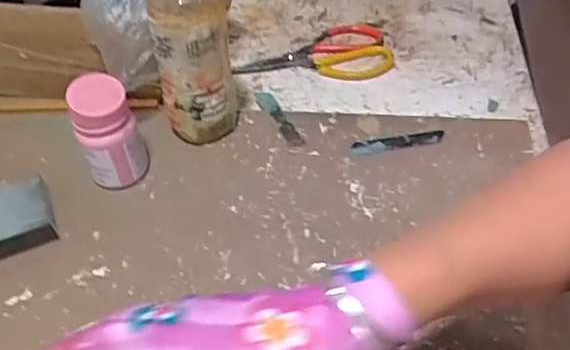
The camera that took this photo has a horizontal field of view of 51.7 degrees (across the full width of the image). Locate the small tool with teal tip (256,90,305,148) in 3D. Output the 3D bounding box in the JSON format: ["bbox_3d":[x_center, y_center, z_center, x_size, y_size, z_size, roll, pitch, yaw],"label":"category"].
[{"bbox_3d":[-0.007,-0.062,0.635,0.016,0.014,0.097,-22,49,-16],"label":"small tool with teal tip"}]

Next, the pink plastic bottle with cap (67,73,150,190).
[{"bbox_3d":[-0.163,-0.037,0.547,0.054,0.107,0.047,-21,49,-15],"label":"pink plastic bottle with cap"}]

